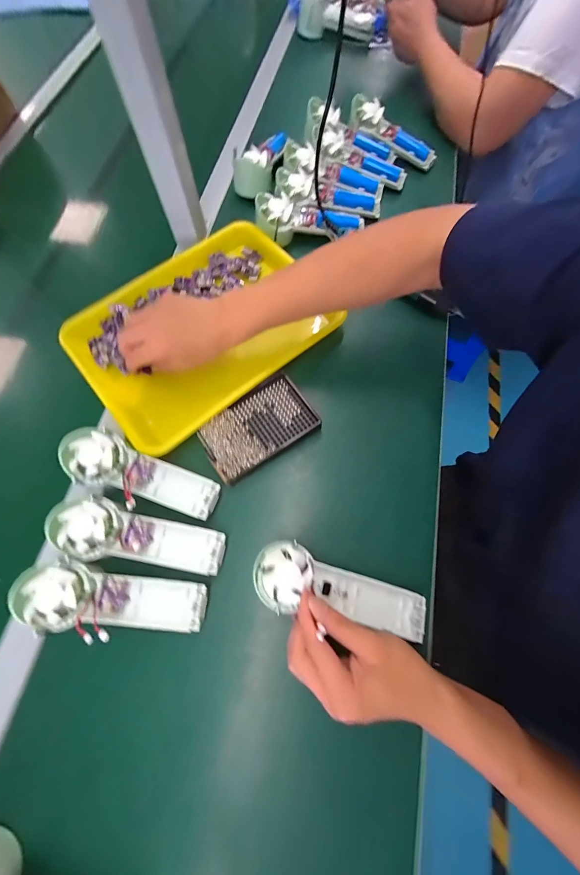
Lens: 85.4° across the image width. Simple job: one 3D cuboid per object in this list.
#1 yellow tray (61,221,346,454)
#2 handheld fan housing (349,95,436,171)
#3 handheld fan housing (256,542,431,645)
[{"bbox_3d":[-0.124,-0.155,0.458,0.333,0.054,0.251,-39,74,-12],"label":"yellow tray"},{"bbox_3d":[0.186,-0.549,0.565,0.176,0.027,0.042,34,73,-4],"label":"handheld fan housing"},{"bbox_3d":[0.050,0.157,0.318,0.175,0.023,0.060,20,71,-4],"label":"handheld fan housing"}]

